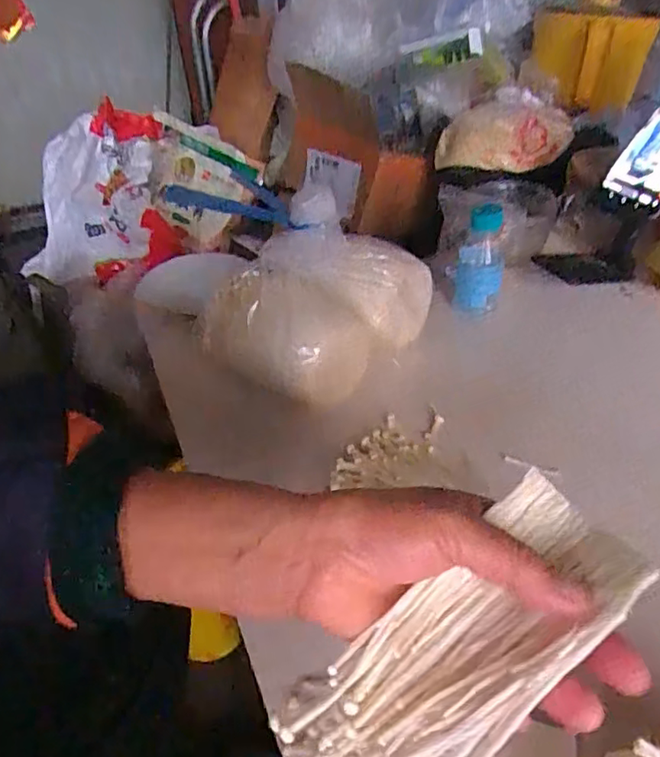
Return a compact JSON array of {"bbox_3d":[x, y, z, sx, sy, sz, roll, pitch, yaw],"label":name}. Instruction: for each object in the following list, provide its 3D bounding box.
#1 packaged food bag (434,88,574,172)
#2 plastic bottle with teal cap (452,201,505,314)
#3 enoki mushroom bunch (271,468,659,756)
[{"bbox_3d":[0.213,-0.305,0.727,0.152,0.069,0.106,13,43,19],"label":"packaged food bag"},{"bbox_3d":[0.147,-0.116,0.577,0.046,0.097,0.039,7,41,12],"label":"plastic bottle with teal cap"},{"bbox_3d":[0.053,0.107,0.230,0.144,0.026,0.060,-41,48,-6],"label":"enoki mushroom bunch"}]

